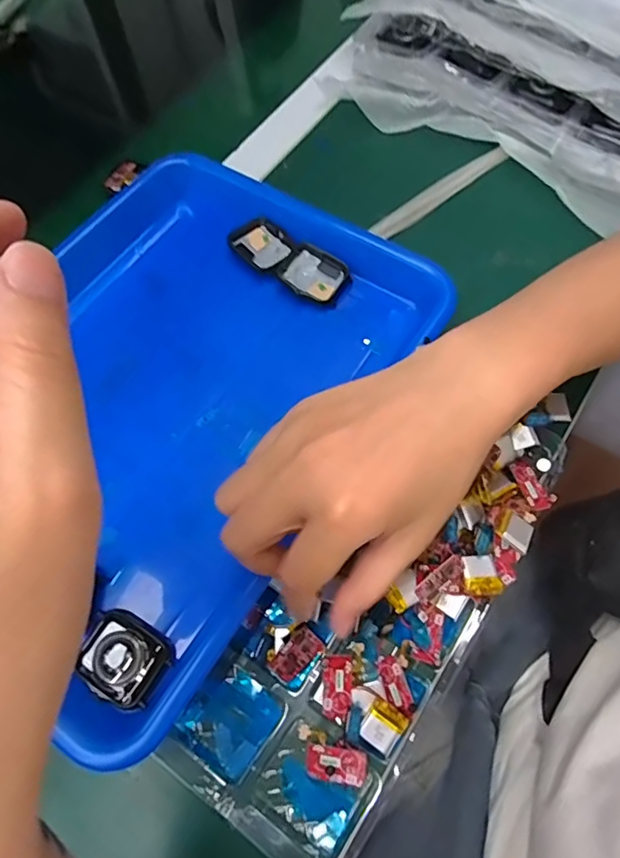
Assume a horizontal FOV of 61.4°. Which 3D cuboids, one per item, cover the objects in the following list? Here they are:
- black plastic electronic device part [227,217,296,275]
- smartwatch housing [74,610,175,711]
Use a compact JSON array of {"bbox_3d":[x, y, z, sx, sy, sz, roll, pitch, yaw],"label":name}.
[{"bbox_3d":[-0.032,-0.126,0.364,0.035,0.010,0.043,-42,70,-15],"label":"black plastic electronic device part"},{"bbox_3d":[-0.095,0.114,0.264,0.045,0.015,0.036,26,70,14],"label":"smartwatch housing"}]

